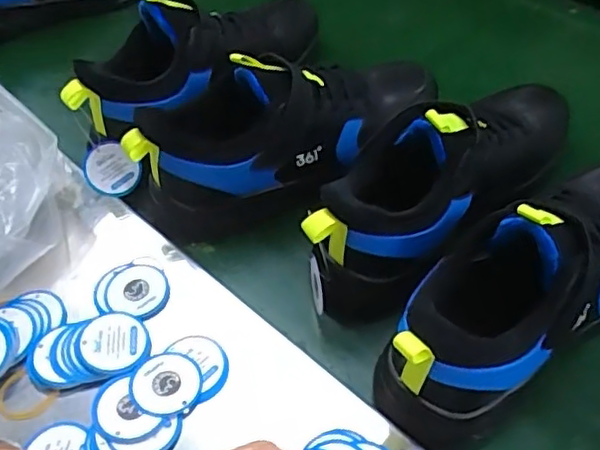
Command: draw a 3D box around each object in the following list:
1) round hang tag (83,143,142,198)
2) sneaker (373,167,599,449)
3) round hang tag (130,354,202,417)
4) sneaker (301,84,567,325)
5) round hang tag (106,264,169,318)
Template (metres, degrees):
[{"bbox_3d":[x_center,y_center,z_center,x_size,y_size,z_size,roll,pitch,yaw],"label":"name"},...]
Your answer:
[{"bbox_3d":[-0.169,-0.048,0.553,0.050,0.010,0.044,42,89,-8],"label":"round hang tag"},{"bbox_3d":[0.183,0.035,0.431,0.295,0.120,0.091,-36,60,-21],"label":"sneaker"},{"bbox_3d":[-0.093,0.110,0.430,0.047,0.004,0.048,2,47,-2],"label":"round hang tag"},{"bbox_3d":[0.130,-0.043,0.498,0.288,0.118,0.103,-36,60,-21],"label":"sneaker"},{"bbox_3d":[-0.127,0.051,0.485,0.044,0.007,0.041,-1,65,3],"label":"round hang tag"}]

